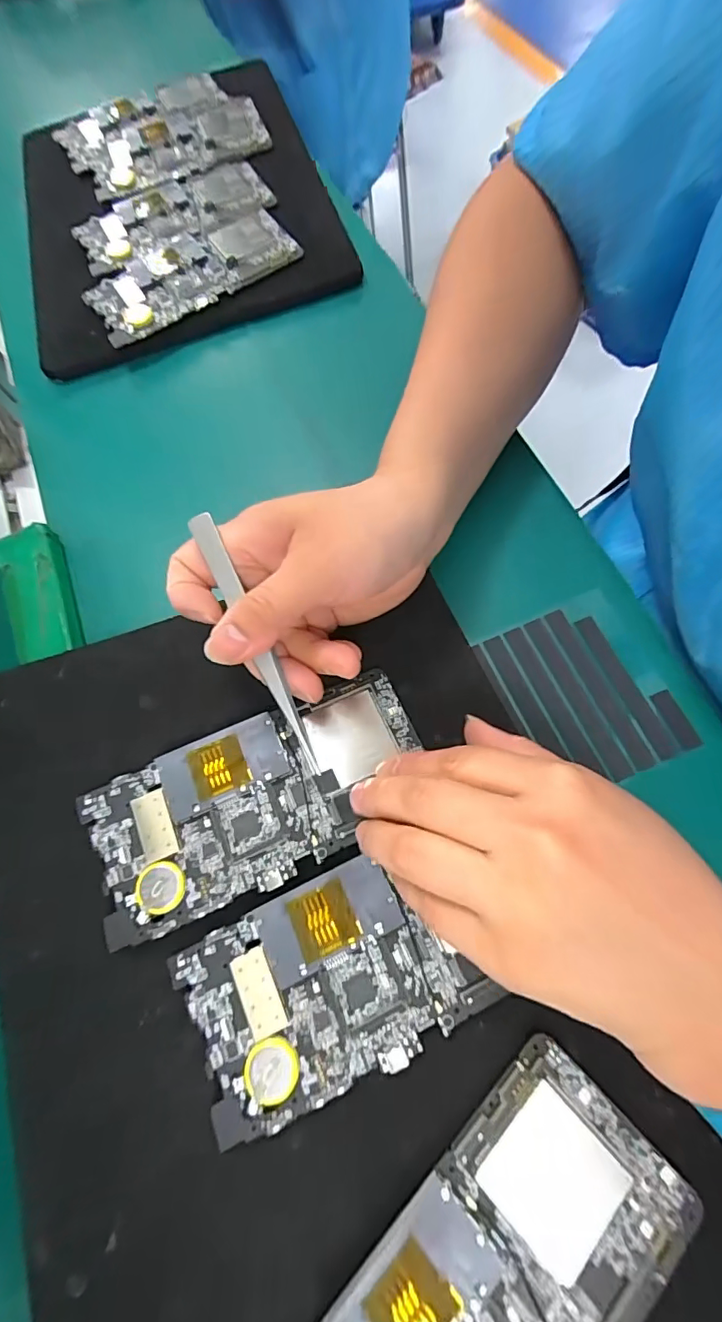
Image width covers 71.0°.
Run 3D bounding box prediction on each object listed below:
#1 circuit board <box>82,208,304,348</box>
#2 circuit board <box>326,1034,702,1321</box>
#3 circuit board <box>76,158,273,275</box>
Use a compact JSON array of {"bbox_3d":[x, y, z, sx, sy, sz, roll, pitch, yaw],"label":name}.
[{"bbox_3d":[-0.131,-0.299,0.385,0.154,0.008,0.082,-32,73,-7],"label":"circuit board"},{"bbox_3d":[0.043,0.218,0.168,0.151,0.006,0.072,-43,72,-16],"label":"circuit board"},{"bbox_3d":[-0.154,-0.369,0.414,0.156,0.011,0.081,-30,69,-3],"label":"circuit board"}]

